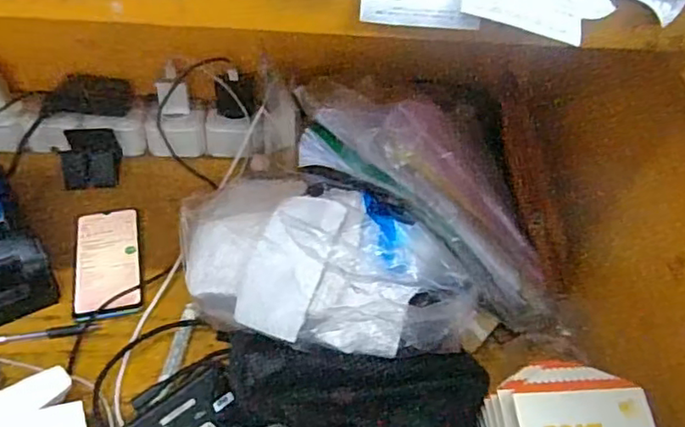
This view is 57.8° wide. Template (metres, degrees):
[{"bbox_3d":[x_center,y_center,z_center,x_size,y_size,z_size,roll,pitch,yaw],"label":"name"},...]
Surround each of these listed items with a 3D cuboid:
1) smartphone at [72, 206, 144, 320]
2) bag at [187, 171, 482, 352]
[{"bbox_3d":[-0.275,0.051,0.725,0.073,0.006,0.166,-8,44,-14],"label":"smartphone"},{"bbox_3d":[-0.021,0.050,0.591,0.296,0.112,0.157,15,43,10],"label":"bag"}]

